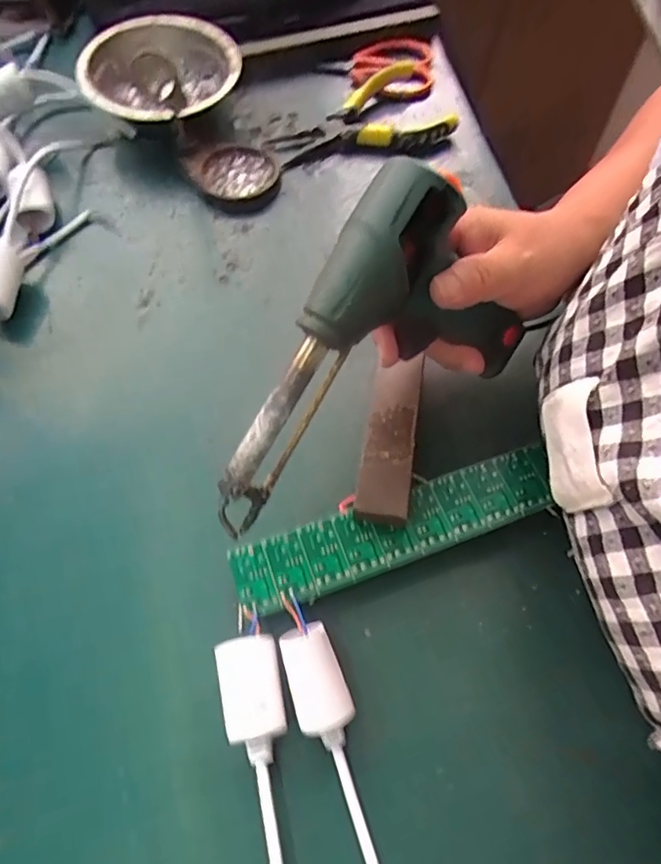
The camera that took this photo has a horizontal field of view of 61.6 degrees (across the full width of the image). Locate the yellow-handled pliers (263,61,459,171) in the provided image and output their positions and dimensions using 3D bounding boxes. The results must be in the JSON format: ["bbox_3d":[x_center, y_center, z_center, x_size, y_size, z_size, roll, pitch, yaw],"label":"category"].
[{"bbox_3d":[0.023,-0.261,0.469,0.150,0.033,0.085,-22,65,-11],"label":"yellow-handled pliers"}]

